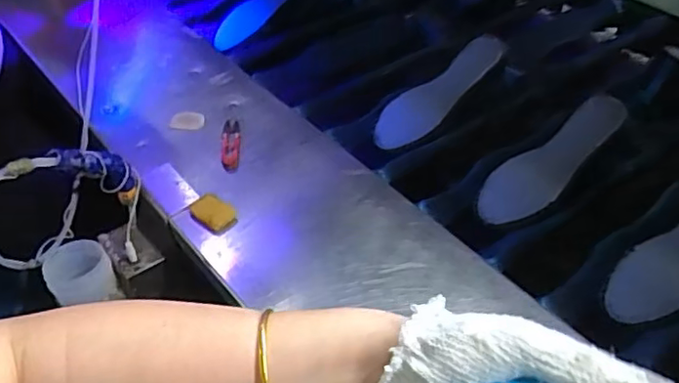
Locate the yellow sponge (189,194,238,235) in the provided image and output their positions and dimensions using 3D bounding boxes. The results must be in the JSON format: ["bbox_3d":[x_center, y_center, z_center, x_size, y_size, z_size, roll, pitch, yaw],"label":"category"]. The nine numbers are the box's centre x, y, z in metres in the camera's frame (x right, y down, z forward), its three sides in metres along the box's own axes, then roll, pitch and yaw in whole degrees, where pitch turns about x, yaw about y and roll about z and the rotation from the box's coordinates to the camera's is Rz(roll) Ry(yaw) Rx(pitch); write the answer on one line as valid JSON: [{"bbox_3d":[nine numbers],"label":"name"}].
[{"bbox_3d":[-0.145,0.026,0.705,0.055,0.019,0.036,26,50,24],"label":"yellow sponge"}]

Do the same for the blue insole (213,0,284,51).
[{"bbox_3d":[-0.133,-0.341,1.103,0.060,0.018,0.244,40,79,10],"label":"blue insole"}]

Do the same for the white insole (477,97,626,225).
[{"bbox_3d":[0.275,-0.038,0.787,0.222,0.022,0.071,-40,53,-3],"label":"white insole"}]

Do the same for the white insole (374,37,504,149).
[{"bbox_3d":[0.145,-0.143,0.894,0.225,0.020,0.073,-39,53,-1],"label":"white insole"}]

